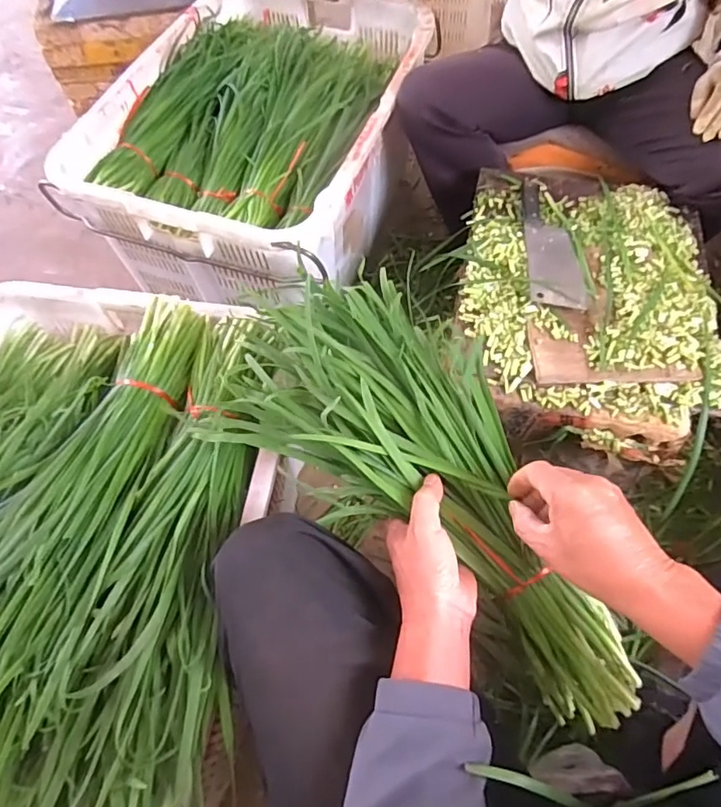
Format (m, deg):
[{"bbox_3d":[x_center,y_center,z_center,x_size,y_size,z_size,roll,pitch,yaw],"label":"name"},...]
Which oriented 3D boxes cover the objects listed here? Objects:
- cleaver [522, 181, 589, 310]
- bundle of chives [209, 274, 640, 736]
[{"bbox_3d":[0.298,-0.259,0.830,0.083,0.018,0.270,3,62,4],"label":"cleaver"},{"bbox_3d":[0.080,0.083,0.523,0.230,0.081,0.475,-37,80,-17],"label":"bundle of chives"}]

